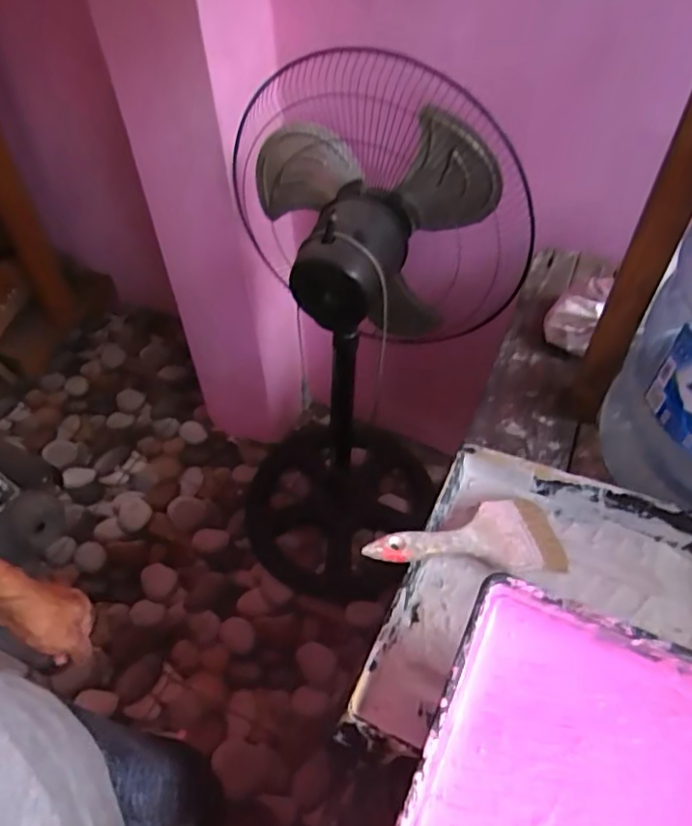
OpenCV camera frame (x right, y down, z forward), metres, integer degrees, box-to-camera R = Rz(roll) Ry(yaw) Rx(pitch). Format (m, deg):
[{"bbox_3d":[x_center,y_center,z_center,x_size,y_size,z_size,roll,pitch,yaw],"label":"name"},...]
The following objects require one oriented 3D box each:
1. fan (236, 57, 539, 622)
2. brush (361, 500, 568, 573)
[{"bbox_3d":[-0.017,-0.088,1.149,0.457,0.988,0.438,-37,58,-26],"label":"fan"},{"bbox_3d":[0.110,0.113,0.551,0.195,0.012,0.071,1,47,-21],"label":"brush"}]

